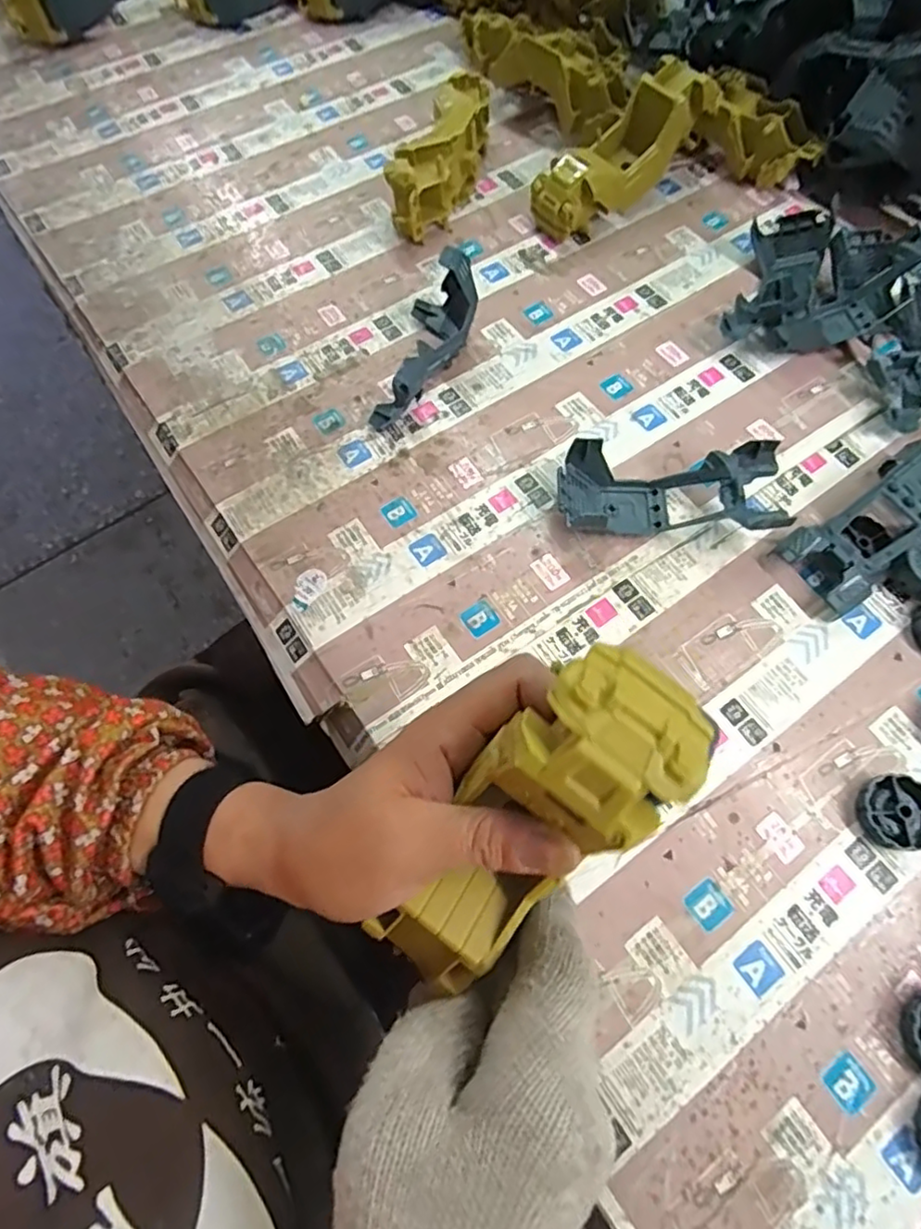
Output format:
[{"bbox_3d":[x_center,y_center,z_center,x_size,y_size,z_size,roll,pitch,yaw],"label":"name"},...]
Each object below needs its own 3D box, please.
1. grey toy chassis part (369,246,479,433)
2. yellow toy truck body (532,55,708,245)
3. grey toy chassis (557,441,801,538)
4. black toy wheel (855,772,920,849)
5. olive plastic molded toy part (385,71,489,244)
[{"bbox_3d":[-0.023,-0.200,0.447,0.053,0.055,0.137,12,66,6],"label":"grey toy chassis part"},{"bbox_3d":[0.130,-0.377,0.514,0.153,0.054,0.058,-41,70,1],"label":"yellow toy truck body"},{"bbox_3d":[0.130,-0.079,0.398,0.134,0.036,0.058,6,66,3],"label":"grey toy chassis"},{"bbox_3d":[0.237,0.106,0.336,0.040,0.010,0.037,0,65,1],"label":"black toy wheel"},{"bbox_3d":[-0.013,-0.389,0.532,0.043,0.059,0.173,19,67,9],"label":"olive plastic molded toy part"}]

